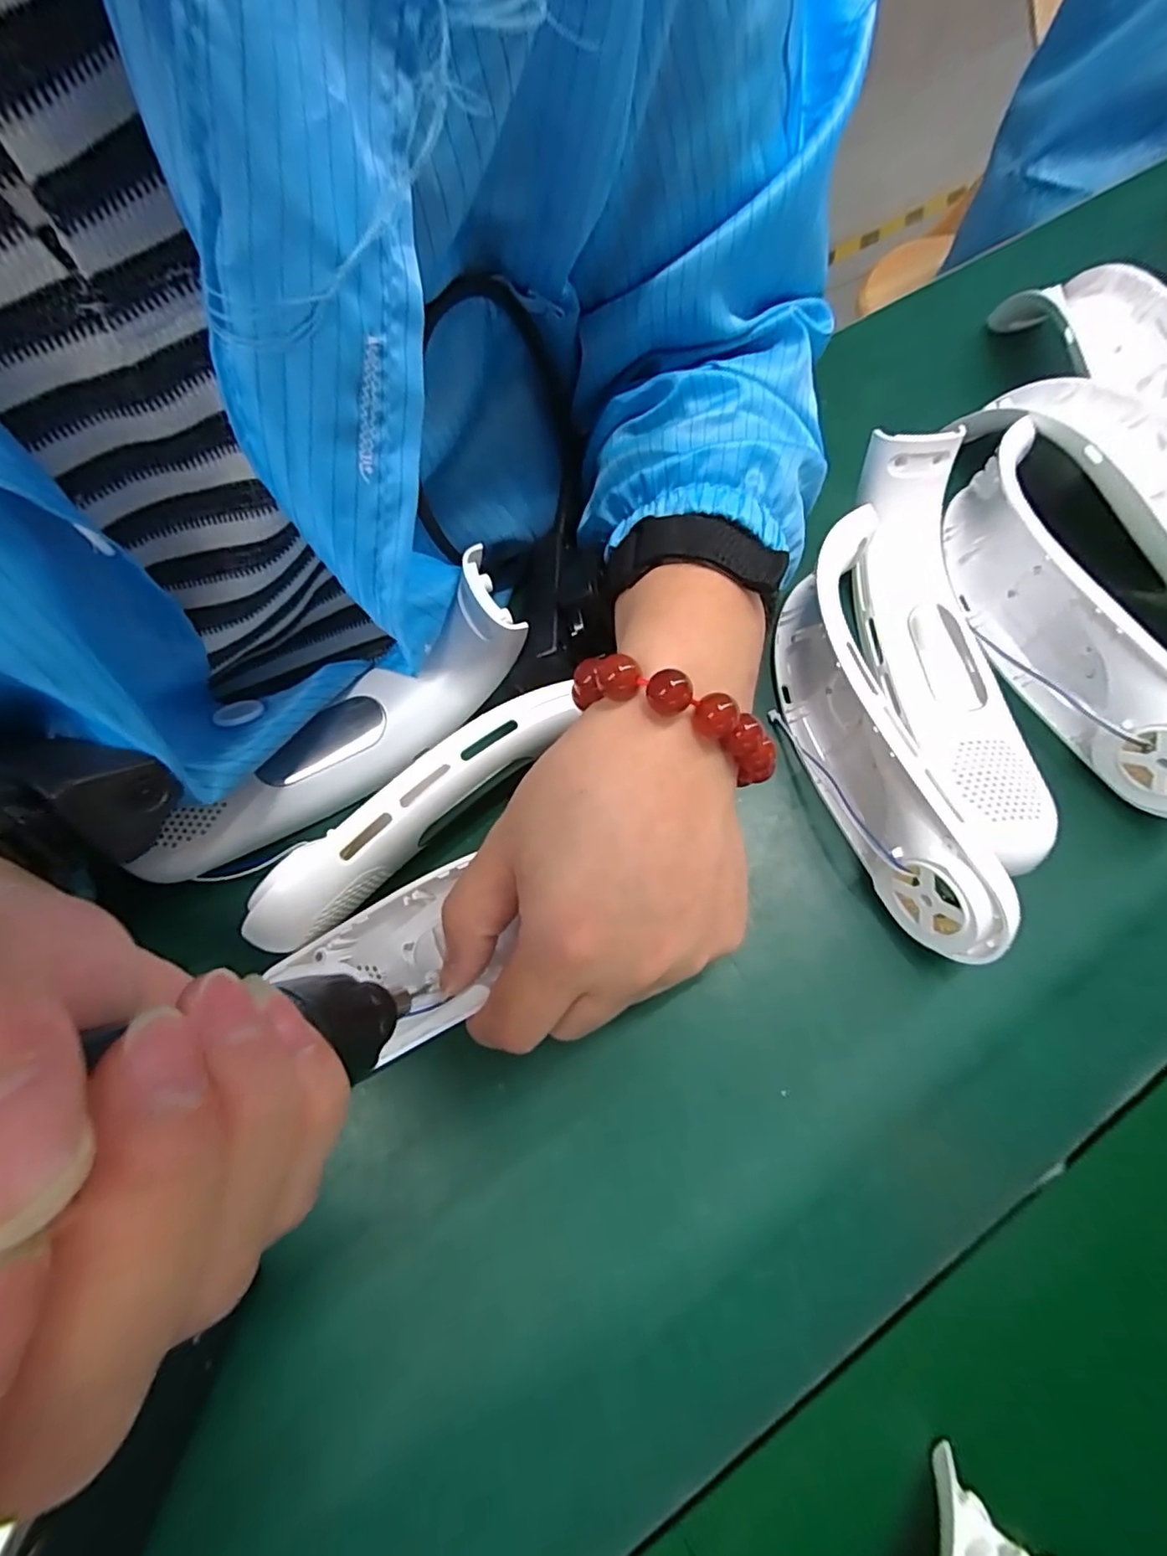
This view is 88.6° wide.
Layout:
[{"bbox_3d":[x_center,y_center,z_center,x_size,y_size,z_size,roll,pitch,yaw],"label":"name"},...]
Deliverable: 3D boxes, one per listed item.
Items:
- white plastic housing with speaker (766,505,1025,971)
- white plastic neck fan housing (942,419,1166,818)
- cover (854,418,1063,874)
[{"bbox_3d":[0.120,-0.020,0.247,0.030,0.051,0.182,-10,71,-2],"label":"white plastic housing with speaker"},{"bbox_3d":[0.219,-0.074,0.266,0.037,0.044,0.190,-14,75,-5],"label":"white plastic neck fan housing"},{"bbox_3d":[0.163,-0.060,0.263,0.051,0.045,0.192,-4,66,0],"label":"cover"}]

